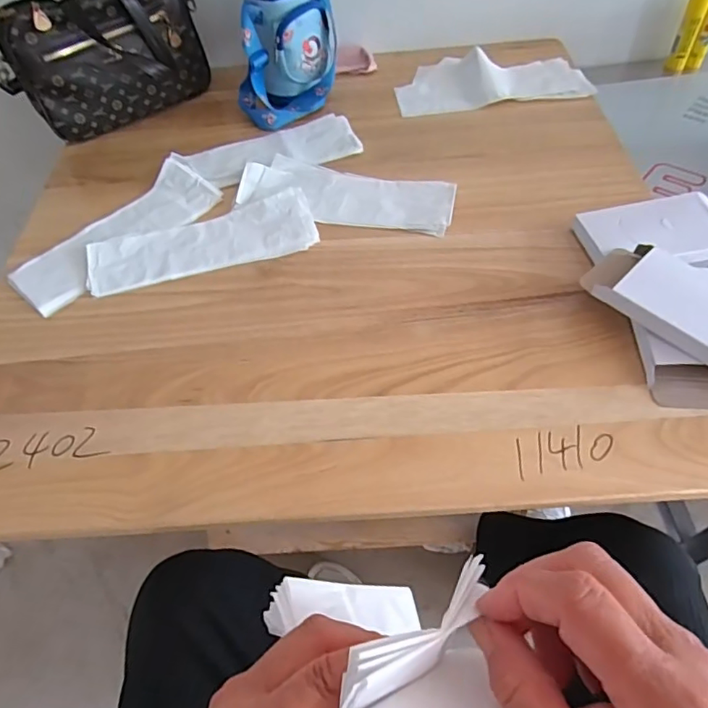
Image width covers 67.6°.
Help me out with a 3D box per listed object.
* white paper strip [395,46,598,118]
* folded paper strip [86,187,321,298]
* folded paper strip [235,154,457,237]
[{"bbox_3d":[0.205,-0.417,0.792,0.277,0.028,0.139,-4,54,0],"label":"white paper strip"},{"bbox_3d":[-0.177,-0.131,0.621,0.260,0.014,0.091,-16,55,-8],"label":"folded paper strip"},{"bbox_3d":[-0.011,-0.199,0.657,0.265,0.013,0.099,13,56,13],"label":"folded paper strip"}]

